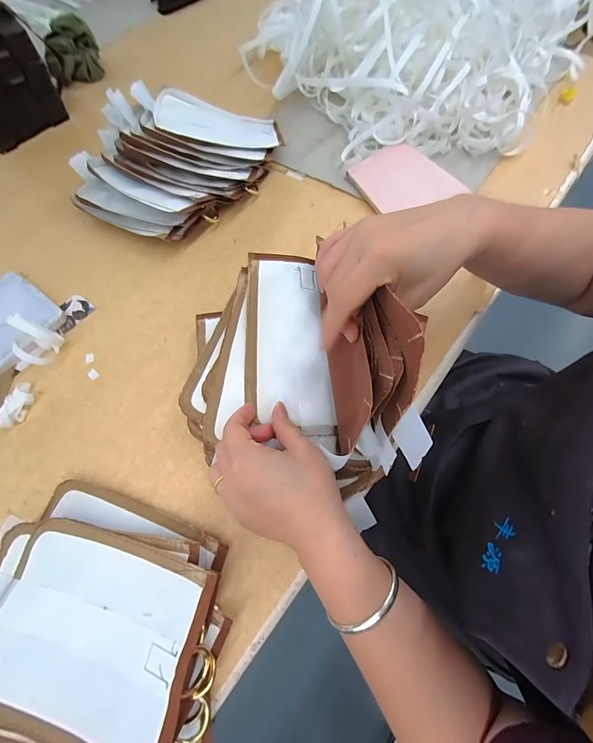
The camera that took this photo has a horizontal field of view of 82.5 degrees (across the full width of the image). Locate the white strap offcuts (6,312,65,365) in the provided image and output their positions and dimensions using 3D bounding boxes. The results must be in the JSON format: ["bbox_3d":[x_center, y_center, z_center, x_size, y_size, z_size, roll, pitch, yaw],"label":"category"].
[{"bbox_3d":[-0.288,-0.032,0.373,0.045,0.060,0.042,0,67,1],"label":"white strap offcuts"}]

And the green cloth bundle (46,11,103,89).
[{"bbox_3d":[-0.397,-0.563,0.595,0.090,0.065,0.079,-20,68,-8],"label":"green cloth bundle"}]

